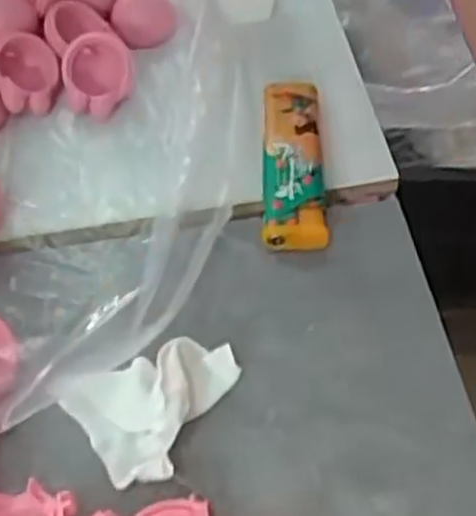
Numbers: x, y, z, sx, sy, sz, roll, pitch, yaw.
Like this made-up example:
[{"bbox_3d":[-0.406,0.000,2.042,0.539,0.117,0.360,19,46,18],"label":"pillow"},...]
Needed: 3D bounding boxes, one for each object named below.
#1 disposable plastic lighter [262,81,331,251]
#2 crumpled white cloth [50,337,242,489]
[{"bbox_3d":[0.021,-0.037,0.300,0.023,0.016,0.077,-1,52,3],"label":"disposable plastic lighter"},{"bbox_3d":[-0.027,0.046,0.238,0.056,0.016,0.043,-13,53,-6],"label":"crumpled white cloth"}]

